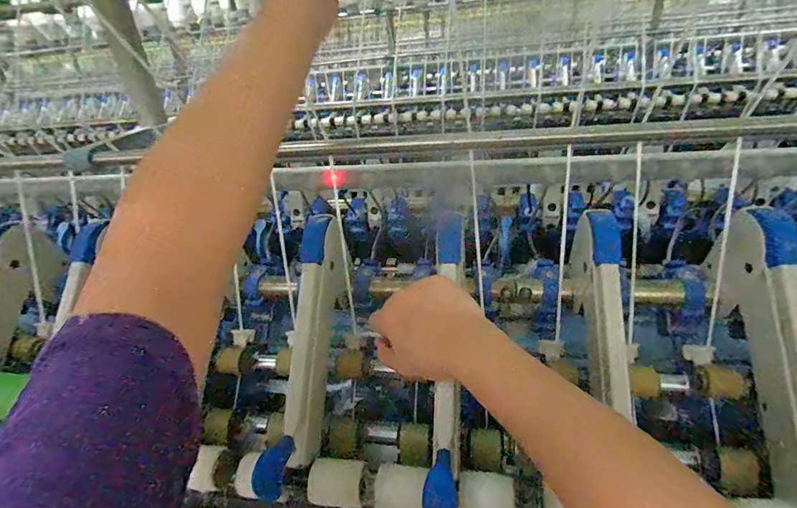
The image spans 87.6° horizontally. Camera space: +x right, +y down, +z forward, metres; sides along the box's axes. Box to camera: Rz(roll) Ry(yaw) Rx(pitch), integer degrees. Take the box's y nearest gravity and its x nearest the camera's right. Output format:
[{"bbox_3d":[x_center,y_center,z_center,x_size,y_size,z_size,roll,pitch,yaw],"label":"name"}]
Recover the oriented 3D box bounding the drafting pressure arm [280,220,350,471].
[{"bbox_3d":[-0.081,0.078,0.415,0.029,0.236,0.059,1,-15,13],"label":"drafting pressure arm"}]

